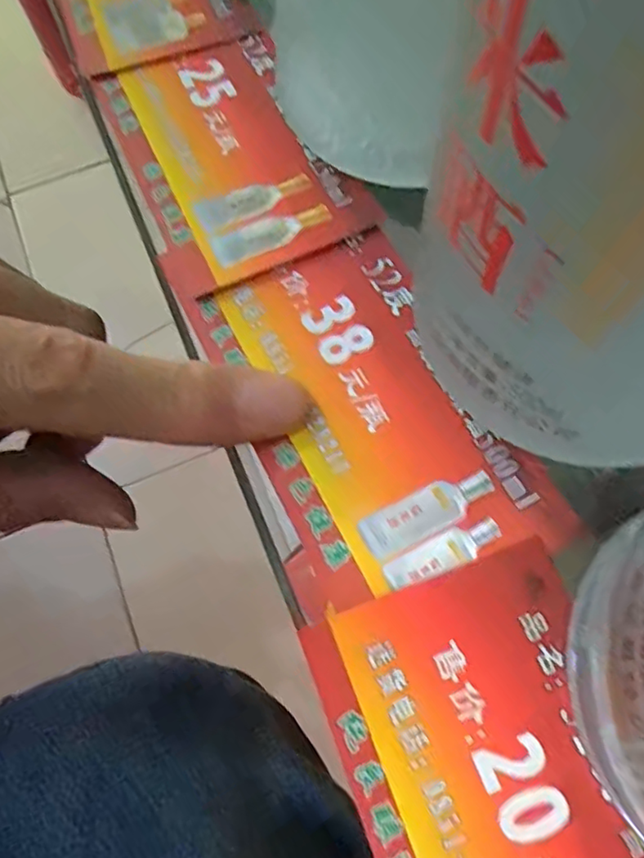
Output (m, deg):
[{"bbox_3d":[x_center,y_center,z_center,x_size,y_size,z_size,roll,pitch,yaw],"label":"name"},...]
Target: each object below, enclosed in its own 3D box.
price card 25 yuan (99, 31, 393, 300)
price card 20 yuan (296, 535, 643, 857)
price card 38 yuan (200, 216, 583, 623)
[{"bbox_3d":[-0.024,-0.070,0.157,0.049,0.006,0.074,-22,67,-8],"label":"price card 25 yuan"},{"bbox_3d":[0.036,0.072,0.099,0.048,0.004,0.099,-20,69,-4],"label":"price card 20 yuan"},{"bbox_3d":[0.009,-0.005,0.130,0.051,0.004,0.078,-22,71,-9],"label":"price card 38 yuan"}]

